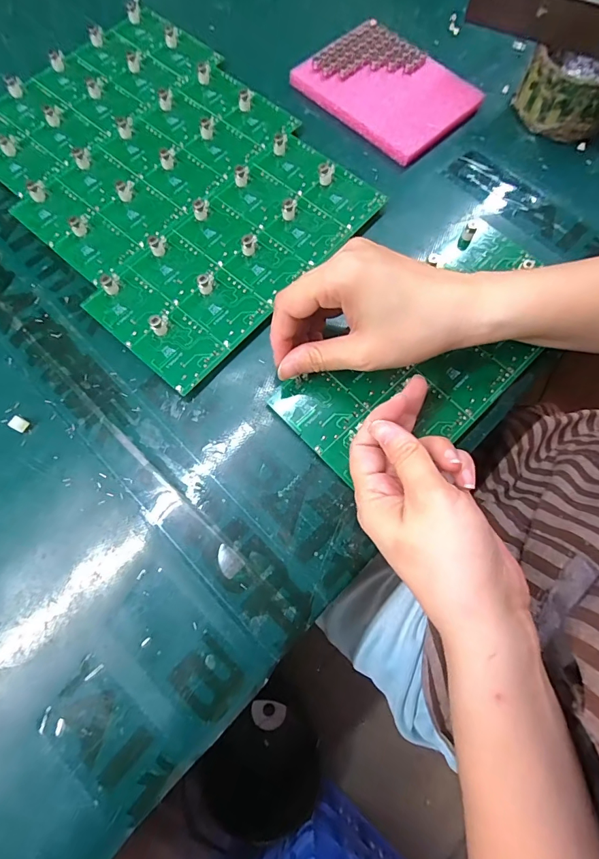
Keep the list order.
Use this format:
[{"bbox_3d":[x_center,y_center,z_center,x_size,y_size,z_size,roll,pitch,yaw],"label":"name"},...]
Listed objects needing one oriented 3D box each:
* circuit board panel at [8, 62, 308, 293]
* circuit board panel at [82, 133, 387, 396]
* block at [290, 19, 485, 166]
[{"bbox_3d":[-0.114,-0.219,0.330,0.104,0.017,0.224,41,76,9],"label":"circuit board panel"},{"bbox_3d":[-0.044,-0.139,0.303,0.107,0.014,0.226,40,76,9],"label":"circuit board panel"},{"bbox_3d":[0.081,-0.311,0.359,0.140,0.018,0.106,43,77,10],"label":"block"}]

